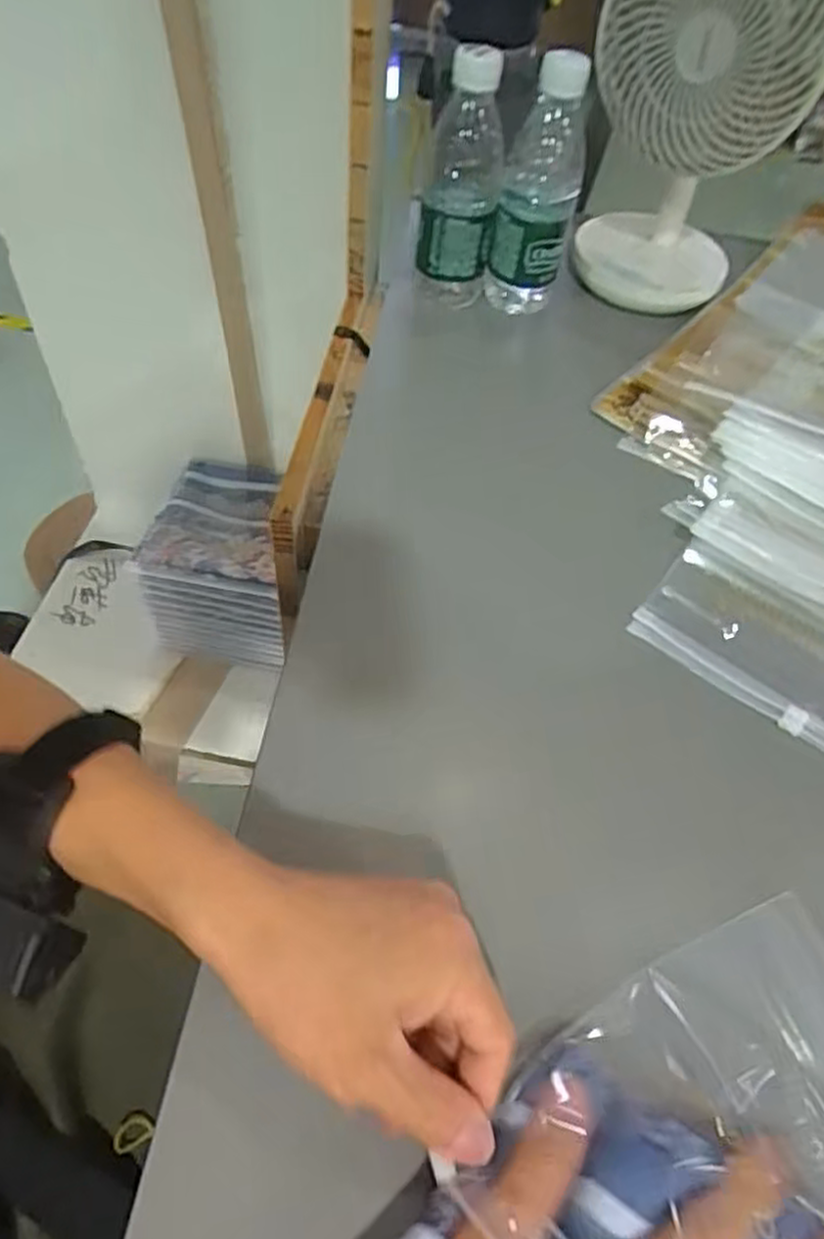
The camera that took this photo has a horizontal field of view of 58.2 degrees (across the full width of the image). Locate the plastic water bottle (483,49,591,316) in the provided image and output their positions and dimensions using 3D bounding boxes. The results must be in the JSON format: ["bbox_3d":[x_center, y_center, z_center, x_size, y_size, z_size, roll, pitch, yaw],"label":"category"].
[{"bbox_3d":[0.099,-0.337,0.580,0.061,0.176,0.068,11,54,2],"label":"plastic water bottle"}]

